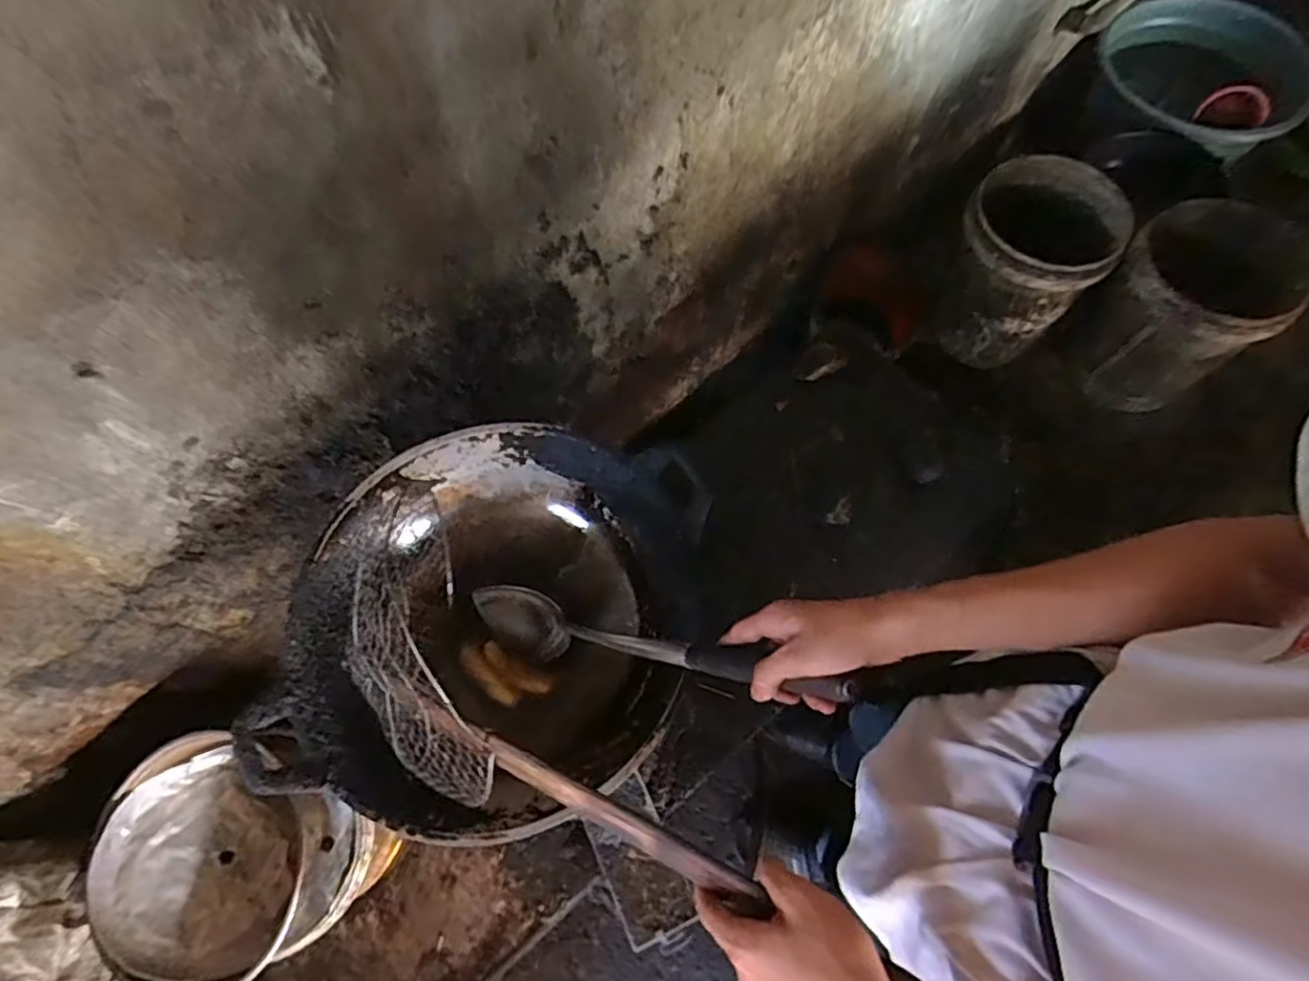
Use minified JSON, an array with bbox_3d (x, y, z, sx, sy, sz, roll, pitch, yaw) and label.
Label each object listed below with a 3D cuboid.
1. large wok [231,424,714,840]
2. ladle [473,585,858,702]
[{"bbox_3d":[-0.174,0.149,0.766,0.401,0.197,0.408,10,69,6],"label":"large wok"},{"bbox_3d":[-0.022,0.146,0.647,0.462,0.090,0.055,-2,59,49],"label":"ladle"}]

